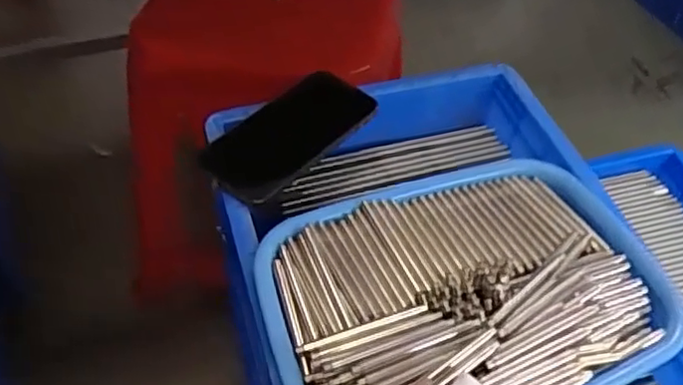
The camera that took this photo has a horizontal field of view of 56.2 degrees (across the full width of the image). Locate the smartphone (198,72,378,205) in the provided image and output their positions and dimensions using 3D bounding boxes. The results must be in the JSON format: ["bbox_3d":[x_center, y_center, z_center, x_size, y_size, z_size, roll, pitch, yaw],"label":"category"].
[{"bbox_3d":[-0.046,-0.050,0.548,0.081,0.016,0.155,35,56,23],"label":"smartphone"}]

